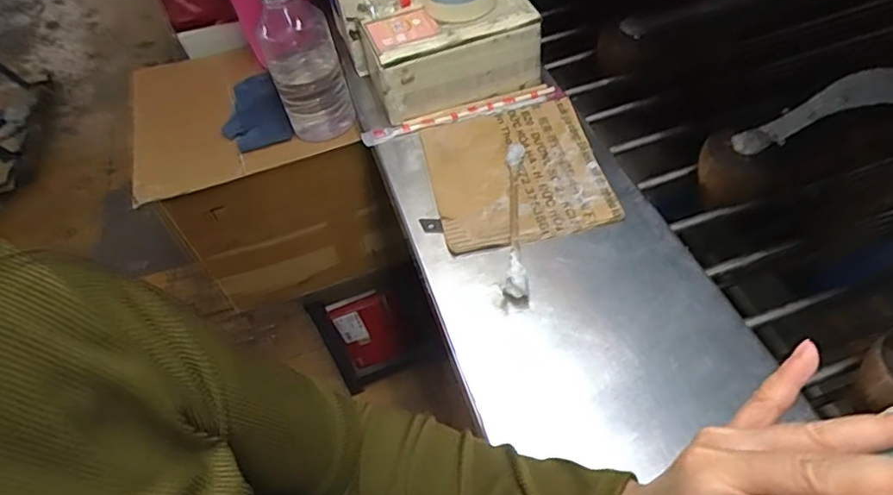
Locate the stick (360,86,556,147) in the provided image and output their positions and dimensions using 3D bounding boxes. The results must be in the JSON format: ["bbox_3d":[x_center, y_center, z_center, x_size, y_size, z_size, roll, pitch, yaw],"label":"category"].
[{"bbox_3d":[0.015,-0.156,0.690,0.231,0.017,0.014,-16,51,-4],"label":"stick"}]

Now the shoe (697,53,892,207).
[{"bbox_3d":[0.397,-0.124,0.617,0.274,0.076,0.082,-24,51,2],"label":"shoe"}]

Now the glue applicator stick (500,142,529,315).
[{"bbox_3d":[0.065,-0.028,0.566,0.022,0.025,0.191,-2,51,7],"label":"glue applicator stick"}]

